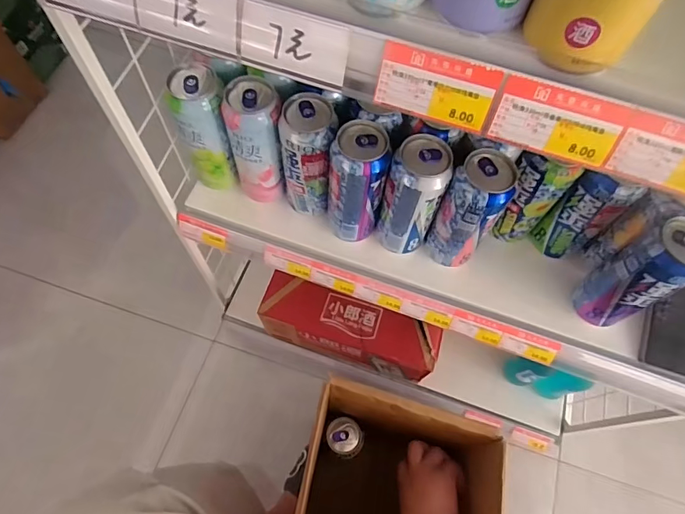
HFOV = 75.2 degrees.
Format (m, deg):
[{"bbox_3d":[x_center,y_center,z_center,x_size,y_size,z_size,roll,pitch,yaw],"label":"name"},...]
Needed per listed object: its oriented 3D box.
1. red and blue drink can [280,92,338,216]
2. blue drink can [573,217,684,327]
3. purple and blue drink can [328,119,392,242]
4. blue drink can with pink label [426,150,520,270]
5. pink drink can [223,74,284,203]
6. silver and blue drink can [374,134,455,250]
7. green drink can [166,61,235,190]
[{"bbox_3d":[-0.040,-0.115,0.533,0.059,0.154,0.058,1,66,-2],"label":"red and blue drink can"},{"bbox_3d":[0.324,0.022,0.486,0.063,0.152,0.058,1,66,-2],"label":"blue drink can"},{"bbox_3d":[0.017,-0.082,0.518,0.062,0.146,0.063,1,66,-2],"label":"purple and blue drink can"},{"bbox_3d":[0.143,-0.050,0.513,0.060,0.151,0.062,1,66,-2],"label":"blue drink can with pink label"},{"bbox_3d":[-0.102,-0.137,0.539,0.061,0.147,0.066,-6,67,-5],"label":"pink drink can"},{"bbox_3d":[0.080,-0.066,0.516,0.062,0.153,0.058,1,66,-2],"label":"silver and blue drink can"},{"bbox_3d":[-0.165,-0.151,0.547,0.057,0.161,0.054,1,66,-2],"label":"green drink can"}]

